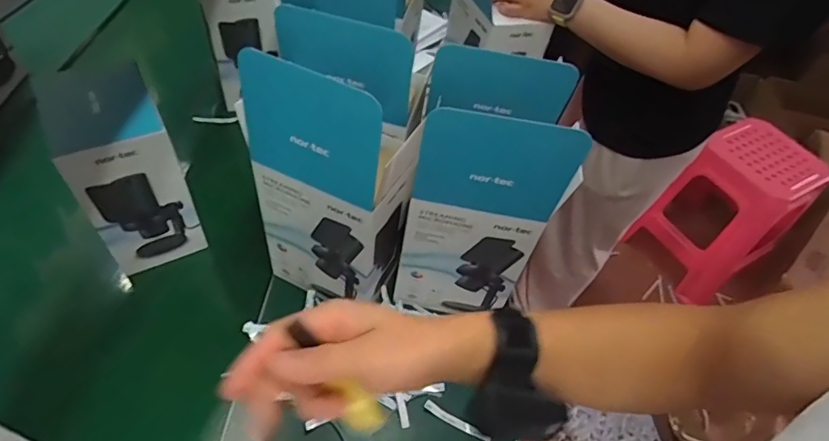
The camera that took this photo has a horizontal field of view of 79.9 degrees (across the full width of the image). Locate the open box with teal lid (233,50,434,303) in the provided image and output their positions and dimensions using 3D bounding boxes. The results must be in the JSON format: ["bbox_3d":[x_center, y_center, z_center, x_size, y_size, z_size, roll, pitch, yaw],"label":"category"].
[{"bbox_3d":[-0.092,-0.035,0.576,0.177,0.353,0.085,23,50,7],"label":"open box with teal lid"}]

